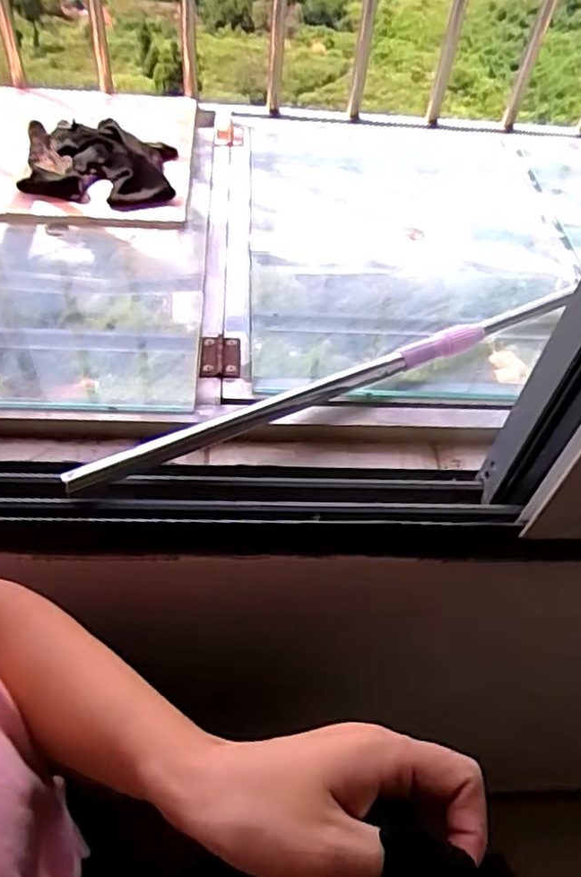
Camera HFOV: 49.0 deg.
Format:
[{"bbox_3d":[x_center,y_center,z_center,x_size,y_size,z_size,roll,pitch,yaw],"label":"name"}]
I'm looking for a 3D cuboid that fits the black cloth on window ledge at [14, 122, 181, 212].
[{"bbox_3d":[-0.224,-0.327,0.747,0.168,0.026,0.166,-2,52,-7],"label":"black cloth on window ledge"}]

